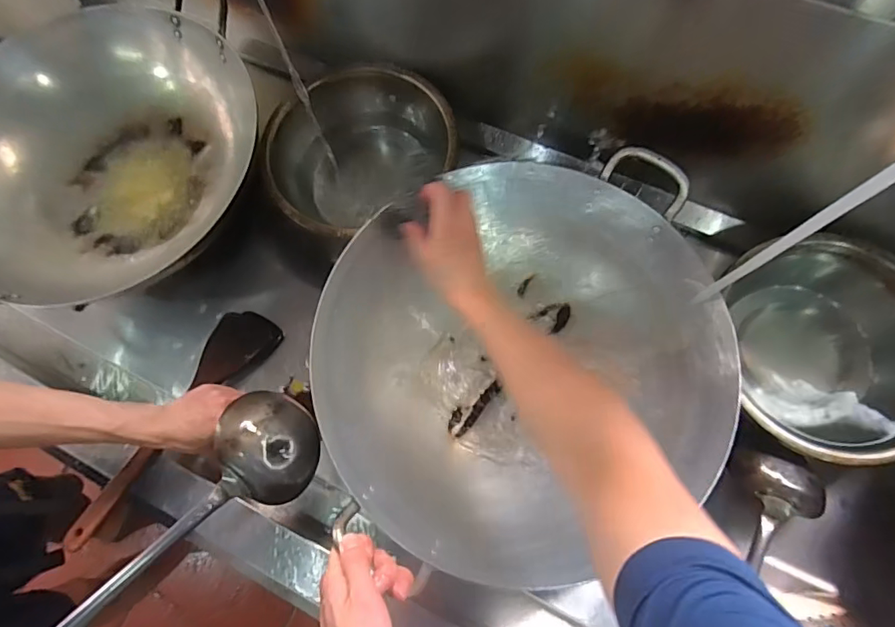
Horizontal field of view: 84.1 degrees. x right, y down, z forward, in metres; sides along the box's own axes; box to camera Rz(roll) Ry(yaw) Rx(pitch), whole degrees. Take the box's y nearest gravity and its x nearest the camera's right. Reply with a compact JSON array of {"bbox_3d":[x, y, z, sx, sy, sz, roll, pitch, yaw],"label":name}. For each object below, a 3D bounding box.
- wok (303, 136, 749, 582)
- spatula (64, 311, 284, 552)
[{"bbox_3d":[0.089,0.049,0.639,0.488,0.155,0.436,-24,72,-6],"label":"wok"},{"bbox_3d":[-0.382,0.148,0.706,0.094,0.022,0.372,25,61,10],"label":"spatula"}]

